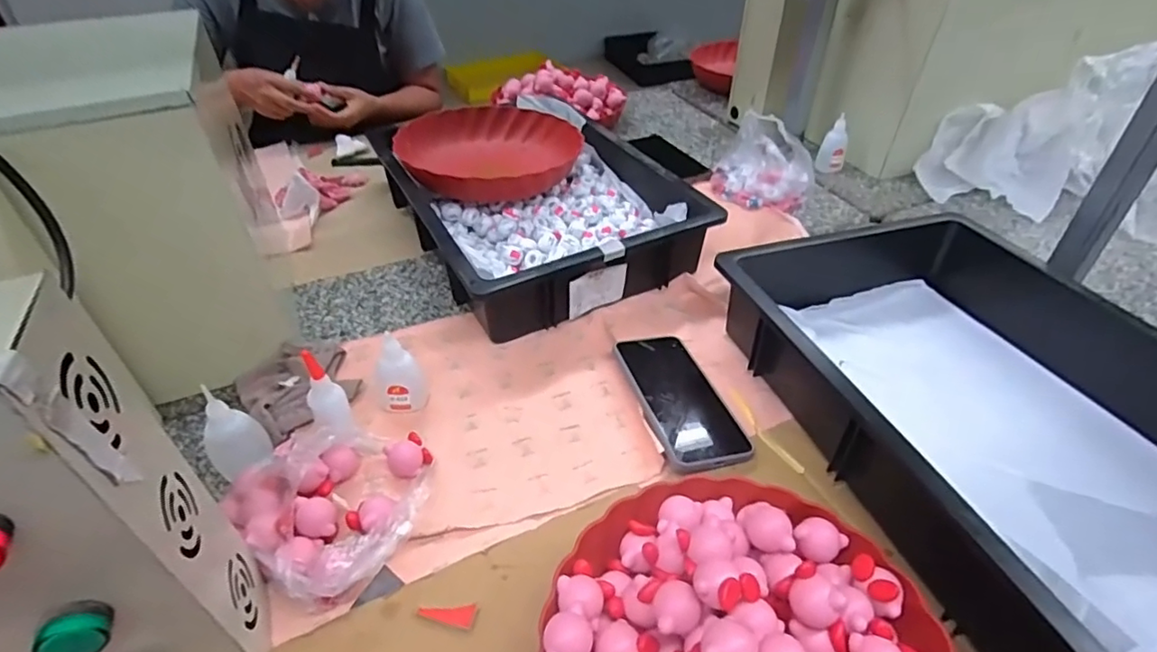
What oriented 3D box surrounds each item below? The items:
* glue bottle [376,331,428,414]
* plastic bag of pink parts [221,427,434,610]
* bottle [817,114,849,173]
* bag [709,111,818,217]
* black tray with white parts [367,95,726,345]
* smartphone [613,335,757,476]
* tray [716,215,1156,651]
[{"bbox_3d":[-0.168,0.044,0.542,0.045,0.074,0.032,-16,43,-17],"label":"glue bottle"},{"bbox_3d":[-0.183,0.125,0.454,0.151,0.068,0.145,32,50,32],"label":"plastic bag of pink parts"},{"bbox_3d":[0.400,-0.283,0.911,0.039,0.078,0.036,18,44,20],"label":"bottle"},{"bbox_3d":[0.283,-0.251,0.880,0.144,0.082,0.160,15,43,17],"label":"bag"},{"bbox_3d":[-0.063,-0.167,0.784,0.308,0.092,0.421,-20,44,-21],"label":"black tray with white parts"},{"bbox_3d":[0.095,0.067,0.557,0.083,0.011,0.170,-5,38,-19],"label":"smartphone"},{"bbox_3d":[0.353,0.058,0.501,0.316,0.095,0.455,-13,42,-14],"label":"tray"}]

